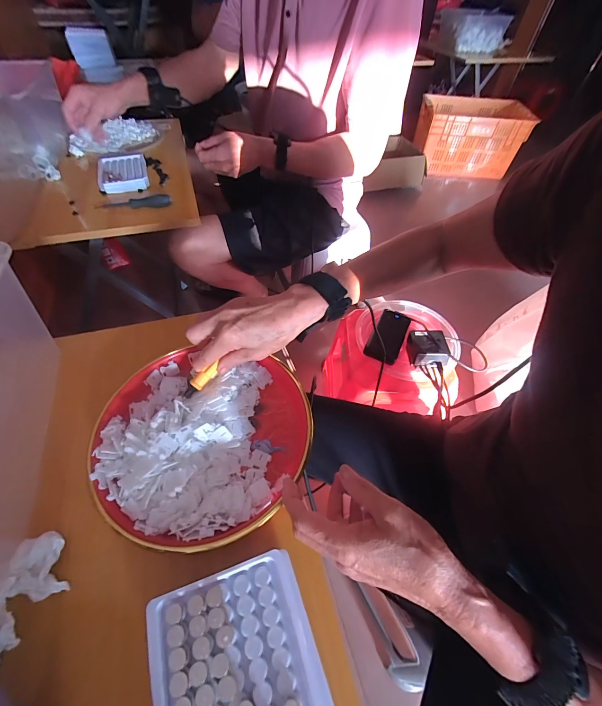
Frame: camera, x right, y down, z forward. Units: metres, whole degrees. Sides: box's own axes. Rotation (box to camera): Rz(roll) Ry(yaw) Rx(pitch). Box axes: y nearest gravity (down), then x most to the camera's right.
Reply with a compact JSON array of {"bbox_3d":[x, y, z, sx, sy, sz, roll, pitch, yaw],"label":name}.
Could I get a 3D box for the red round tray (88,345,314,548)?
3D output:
[{"bbox_3d":[-0.099,0.086,0.322,0.212,0.033,0.197,2,53,-2],"label":"red round tray"}]

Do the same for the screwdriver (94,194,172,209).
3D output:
[{"bbox_3d":[-0.326,-0.293,0.593,0.140,0.016,0.022,-6,53,-8],"label":"screwdriver"}]

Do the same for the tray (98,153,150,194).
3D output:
[{"bbox_3d":[-0.383,-0.395,0.661,0.094,0.022,0.143,-15,55,-15],"label":"tray"}]

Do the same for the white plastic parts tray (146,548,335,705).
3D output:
[{"bbox_3d":[-0.039,0.219,0.202,0.103,0.032,0.128,-14,55,-14],"label":"white plastic parts tray"}]

